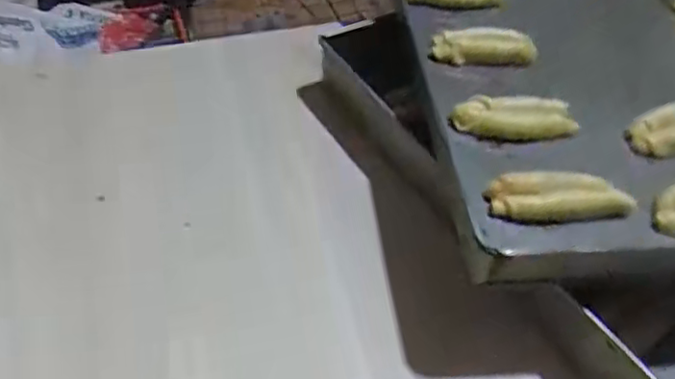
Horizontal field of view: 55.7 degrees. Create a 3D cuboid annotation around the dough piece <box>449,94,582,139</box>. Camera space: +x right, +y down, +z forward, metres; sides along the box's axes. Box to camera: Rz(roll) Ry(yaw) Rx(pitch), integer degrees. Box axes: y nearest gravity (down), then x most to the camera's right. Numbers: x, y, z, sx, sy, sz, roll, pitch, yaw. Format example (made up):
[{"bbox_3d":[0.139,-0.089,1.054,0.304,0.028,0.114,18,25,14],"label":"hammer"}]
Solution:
[{"bbox_3d":[0.147,-0.060,0.538,0.102,0.032,0.026,2,47,-1],"label":"dough piece"}]

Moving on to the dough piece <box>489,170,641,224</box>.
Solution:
[{"bbox_3d":[0.166,0.004,0.472,0.108,0.022,0.031,-2,47,-4],"label":"dough piece"}]

